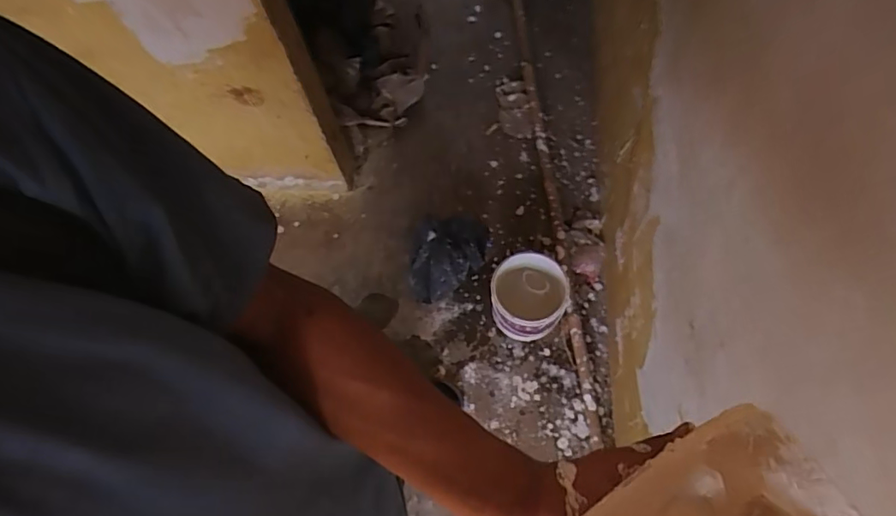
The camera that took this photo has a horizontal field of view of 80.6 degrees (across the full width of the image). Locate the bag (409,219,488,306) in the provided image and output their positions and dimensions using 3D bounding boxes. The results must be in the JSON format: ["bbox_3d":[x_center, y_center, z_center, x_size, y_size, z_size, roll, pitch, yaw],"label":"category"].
[{"bbox_3d":[0.011,-0.018,1.396,0.148,0.211,0.262,27,72,13],"label":"bag"}]

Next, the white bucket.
[{"bbox_3d":[0.203,0.105,1.351,0.179,0.175,0.181,-1,68,2],"label":"white bucket"}]

